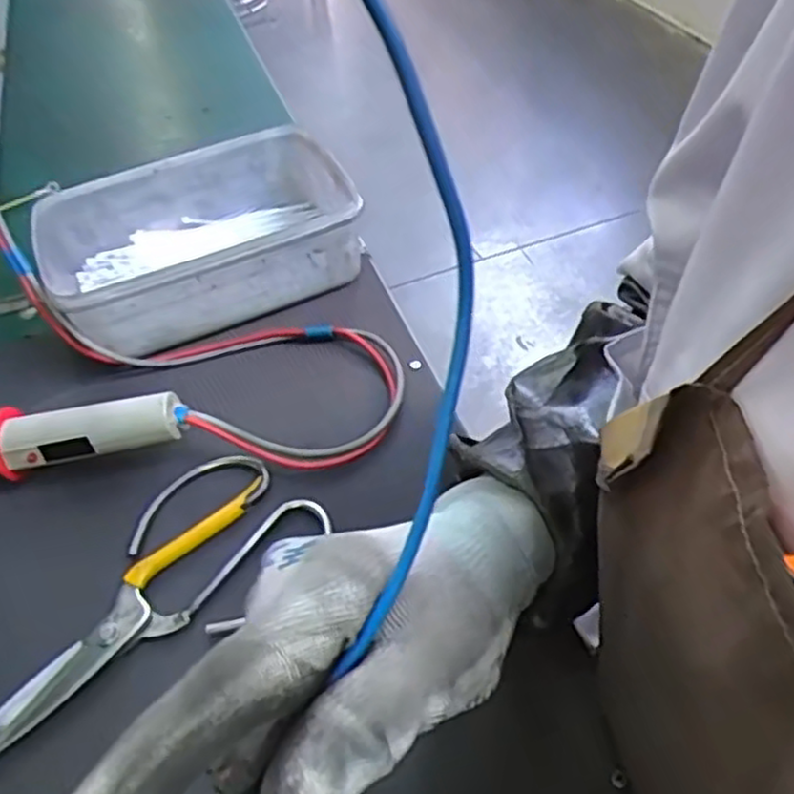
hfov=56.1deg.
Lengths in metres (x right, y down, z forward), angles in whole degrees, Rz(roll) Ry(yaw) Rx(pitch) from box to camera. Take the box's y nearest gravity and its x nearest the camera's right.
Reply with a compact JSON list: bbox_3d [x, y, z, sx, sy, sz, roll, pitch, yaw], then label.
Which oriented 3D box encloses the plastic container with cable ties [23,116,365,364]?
[{"bbox_3d":[-0.148,-0.120,0.569,0.221,0.067,0.149,-22,49,-13],"label":"plastic container with cable ties"}]

